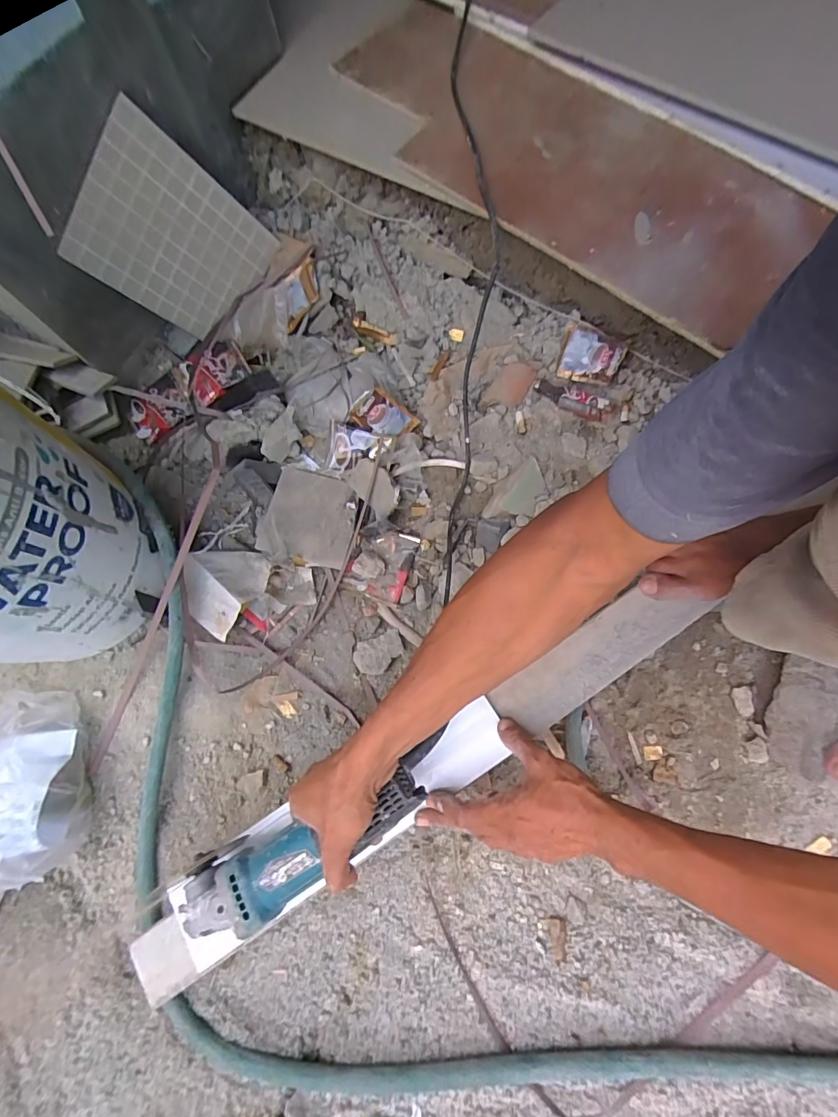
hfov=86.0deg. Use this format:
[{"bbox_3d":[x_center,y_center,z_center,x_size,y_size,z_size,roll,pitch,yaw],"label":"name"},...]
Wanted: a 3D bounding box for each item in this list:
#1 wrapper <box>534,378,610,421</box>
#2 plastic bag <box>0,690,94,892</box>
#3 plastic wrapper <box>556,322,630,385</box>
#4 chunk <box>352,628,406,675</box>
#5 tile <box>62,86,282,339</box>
[{"bbox_3d":[0.212,-0.226,0.631,0.102,0.027,0.031,23,79,7],"label":"wrapper"},{"bbox_3d":[-0.504,0.275,0.552,0.163,0.093,0.209,-1,77,1],"label":"plastic bag"},{"bbox_3d":[0.241,-0.283,0.625,0.079,0.013,0.073,13,96,12],"label":"plastic wrapper"},{"bbox_3d":[-0.055,0.129,0.614,0.068,0.016,0.048,-23,78,-3],"label":"chunk"},{"bbox_3d":[-0.344,-0.449,0.640,0.017,0.225,0.194,42,104,38],"label":"tile"}]

